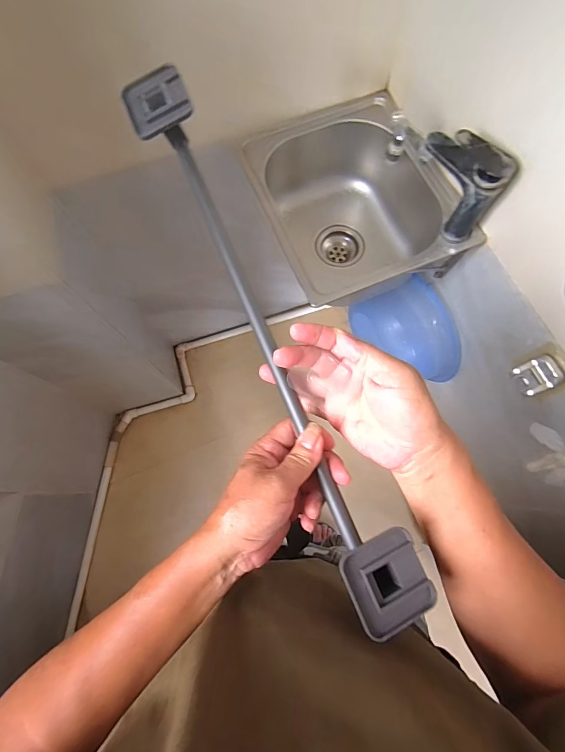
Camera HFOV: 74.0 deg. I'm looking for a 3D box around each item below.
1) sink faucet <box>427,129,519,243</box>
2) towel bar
[{"bbox_3d":[0.276,-0.307,0.596,0.051,0.150,0.131,-41,77,-10],"label":"sink faucet"},{"bbox_3d":[-0.017,-0.051,0.331,0.067,0.052,0.519,-23,79,-5],"label":"towel bar"}]

